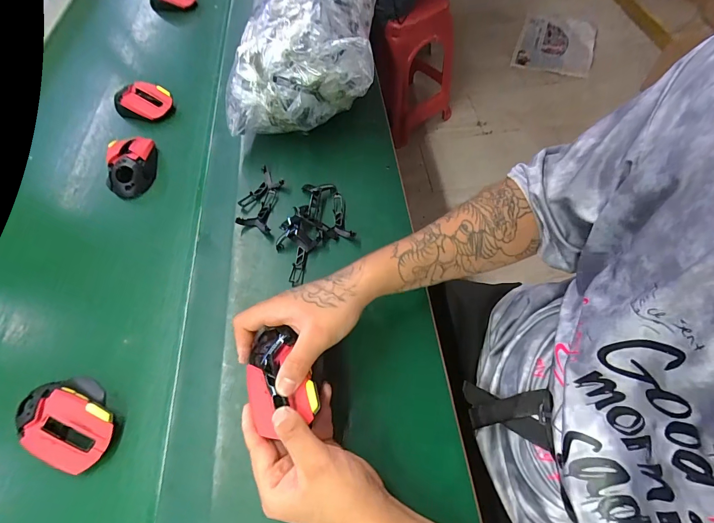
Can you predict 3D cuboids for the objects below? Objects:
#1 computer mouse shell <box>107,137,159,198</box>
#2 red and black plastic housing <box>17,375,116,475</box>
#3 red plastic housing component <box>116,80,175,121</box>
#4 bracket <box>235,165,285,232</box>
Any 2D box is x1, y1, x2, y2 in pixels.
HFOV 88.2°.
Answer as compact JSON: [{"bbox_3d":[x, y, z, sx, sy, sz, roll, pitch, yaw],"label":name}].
[{"bbox_3d":[-0.353,-0.157,0.574,0.067,0.039,0.117,-14,59,-7],"label":"computer mouse shell"},{"bbox_3d":[-0.300,0.163,0.382,0.106,0.034,0.071,25,63,16],"label":"red and black plastic housing"},{"bbox_3d":[-0.375,-0.281,0.650,0.096,0.040,0.064,16,60,11],"label":"red plastic housing component"},{"bbox_3d":[-0.141,-0.090,0.540,0.053,0.020,0.107,6,59,5],"label":"bracket"}]

